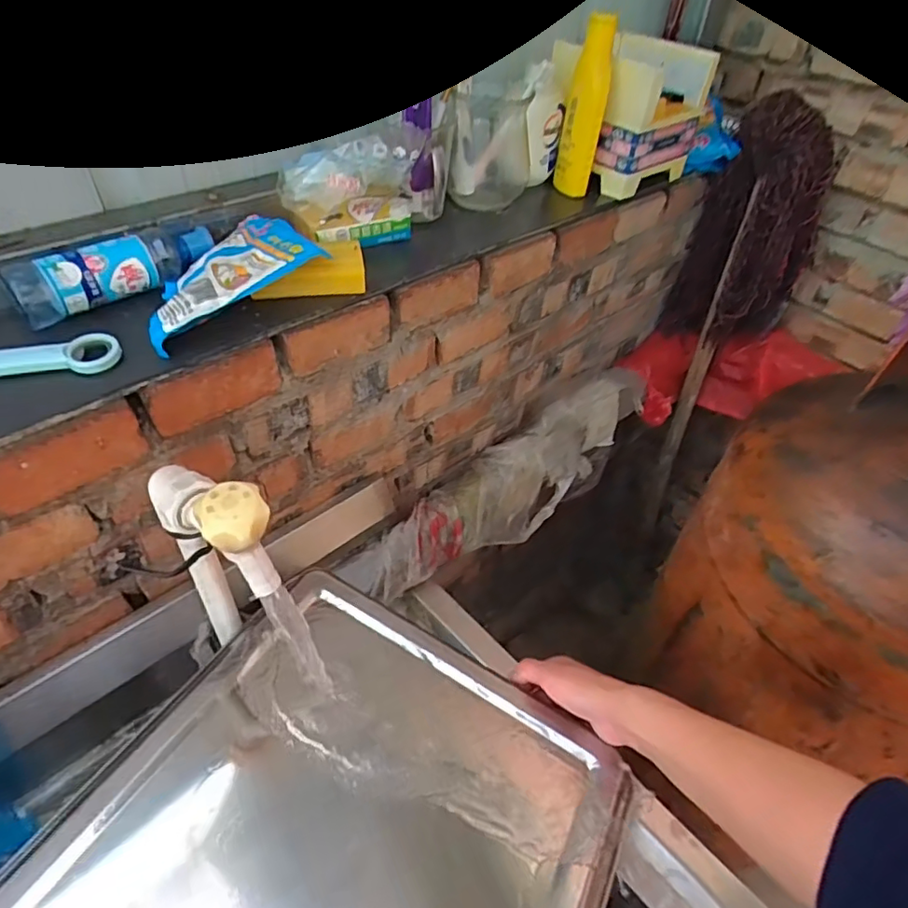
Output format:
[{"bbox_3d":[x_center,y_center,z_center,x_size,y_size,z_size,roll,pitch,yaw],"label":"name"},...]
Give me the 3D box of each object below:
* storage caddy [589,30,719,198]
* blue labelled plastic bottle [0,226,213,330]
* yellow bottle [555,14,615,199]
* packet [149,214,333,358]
[{"bbox_3d":[0.258,-0.433,0.765,0.168,0.137,0.062,-33,57,-32],"label":"storage caddy"},{"bbox_3d":[-0.293,-0.163,0.513,0.045,0.044,0.168,37,53,27],"label":"blue labelled plastic bottle"},{"bbox_3d":[0.161,-0.420,0.712,0.046,0.184,0.043,10,45,4],"label":"yellow bottle"},{"bbox_3d":[-0.210,-0.161,0.522,0.100,0.033,0.166,37,53,27],"label":"packet"}]

